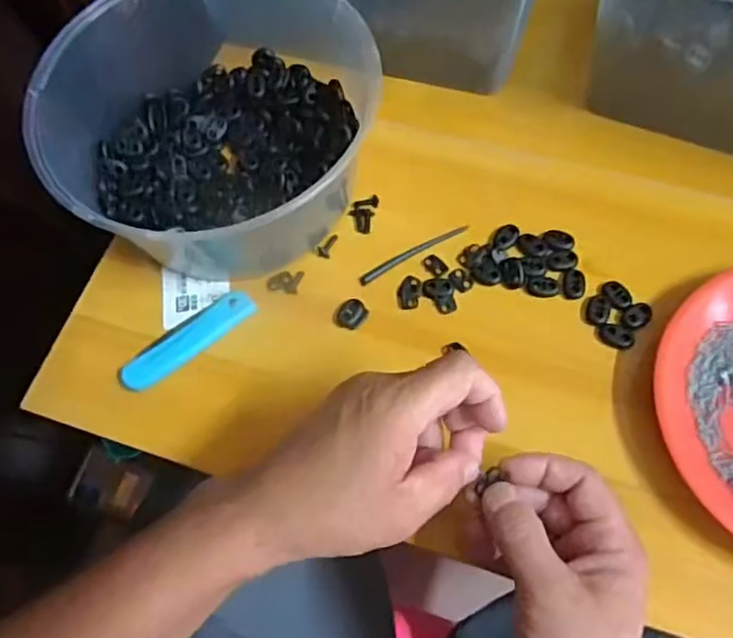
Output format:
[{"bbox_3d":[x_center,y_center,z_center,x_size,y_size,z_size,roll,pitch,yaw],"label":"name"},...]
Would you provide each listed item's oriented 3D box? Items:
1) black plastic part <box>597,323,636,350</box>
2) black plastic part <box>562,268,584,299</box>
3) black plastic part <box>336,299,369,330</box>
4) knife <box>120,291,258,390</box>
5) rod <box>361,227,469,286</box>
[{"bbox_3d":[0.165,0.011,0.443,0.024,0.004,0.014,19,68,12],"label":"black plastic part"},{"bbox_3d":[0.142,-0.025,0.459,0.015,0.004,0.021,2,66,5],"label":"black plastic part"},{"bbox_3d":[-0.011,-0.003,0.461,0.019,0.004,0.022,29,71,15],"label":"black plastic part"},{"bbox_3d":[-0.123,0.013,0.461,0.100,0.006,0.026,-37,69,-13],"label":"knife"},{"bbox_3d":[0.034,-0.048,0.483,0.089,0.006,0.009,-29,67,-9],"label":"rod"}]

